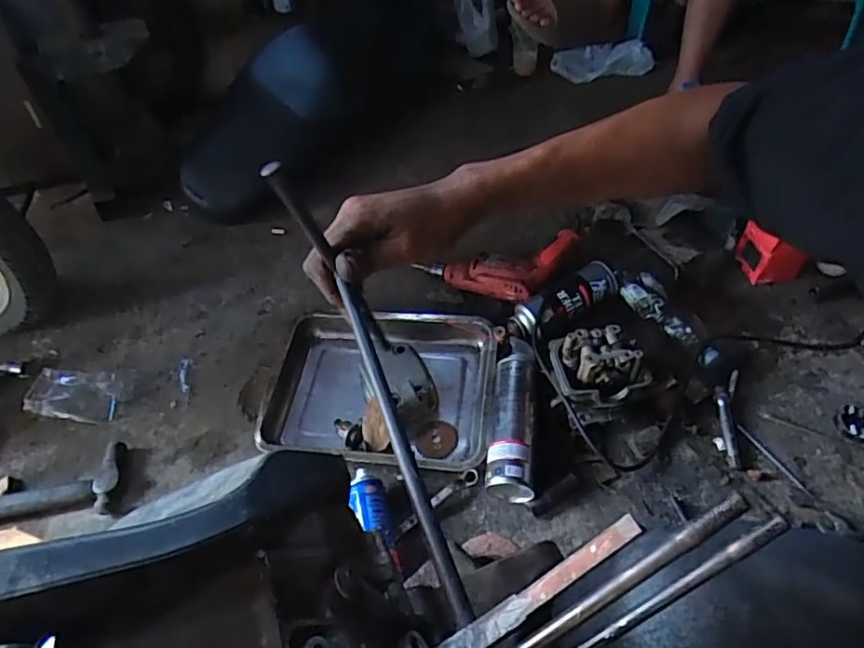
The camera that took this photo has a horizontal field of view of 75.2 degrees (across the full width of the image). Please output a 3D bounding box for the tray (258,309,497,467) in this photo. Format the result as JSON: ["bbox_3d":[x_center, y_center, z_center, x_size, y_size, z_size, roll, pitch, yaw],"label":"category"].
[{"bbox_3d":[-0.082,0.097,0.884,0.349,0.084,0.262,6,48,8],"label":"tray"}]

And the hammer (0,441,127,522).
[{"bbox_3d":[-0.560,0.233,0.823,0.202,0.028,0.097,-6,47,-3],"label":"hammer"}]

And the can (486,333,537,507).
[{"bbox_3d":[0.114,0.130,0.808,0.063,0.075,0.242,3,48,5],"label":"can"}]

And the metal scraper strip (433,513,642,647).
[{"bbox_3d":[0.034,0.111,0.221,0.113,0.006,0.011,-41,50,12],"label":"metal scraper strip"}]

